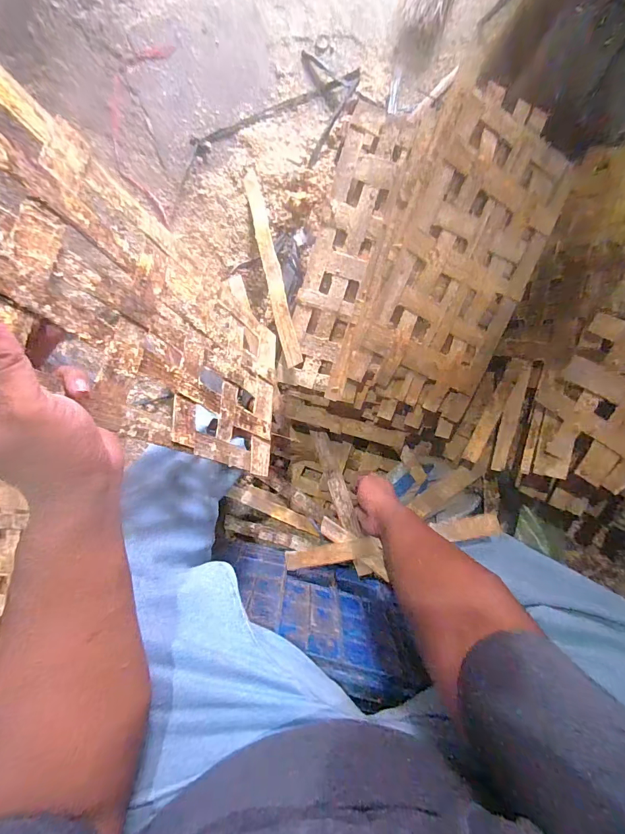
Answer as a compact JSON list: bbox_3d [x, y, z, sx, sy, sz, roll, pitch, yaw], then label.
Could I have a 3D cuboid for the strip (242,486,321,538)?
[{"bbox_3d":[-0.063,0.189,0.761,0.168,0.009,0.036,28,94,-4],"label":"strip"}]

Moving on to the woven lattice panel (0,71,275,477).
[{"bbox_3d":[-0.152,-0.089,0.376,0.013,0.430,0.223,-4,72,24],"label":"woven lattice panel"}]

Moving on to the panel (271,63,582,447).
[{"bbox_3d":[0.171,-0.240,0.594,0.335,0.075,0.492,20,94,-4],"label":"panel"}]

